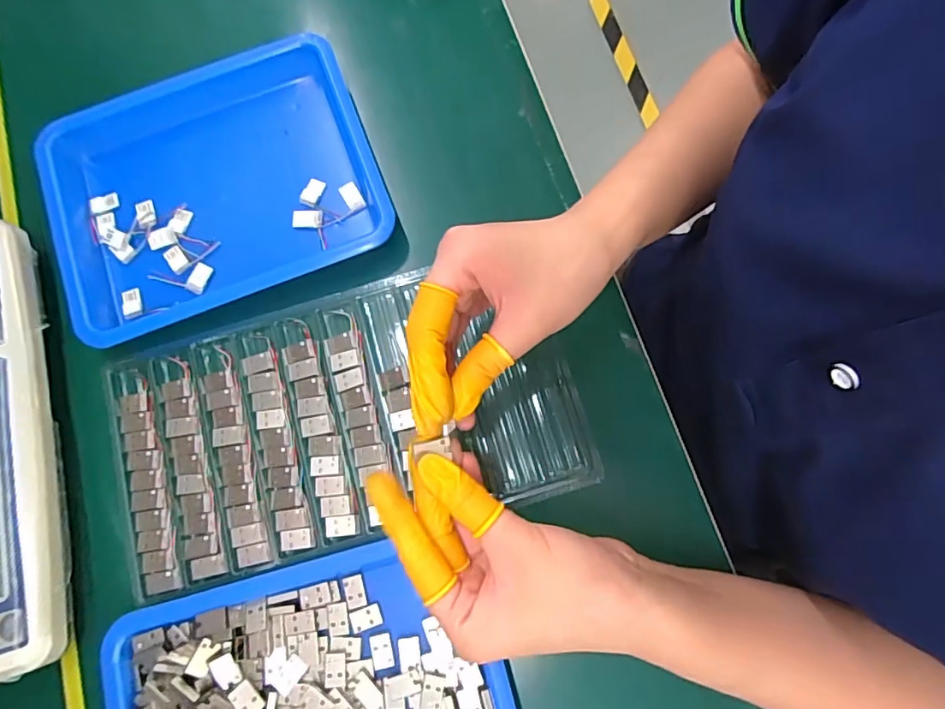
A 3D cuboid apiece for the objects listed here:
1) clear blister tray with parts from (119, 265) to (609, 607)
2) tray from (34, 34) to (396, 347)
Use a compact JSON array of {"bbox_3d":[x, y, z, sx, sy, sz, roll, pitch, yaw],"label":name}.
[{"bbox_3d":[-0.081,0.040,0.338,0.295,0.012,0.154,-14,78,-1],"label":"clear blister tray with parts"},{"bbox_3d":[-0.180,-0.112,0.362,0.223,0.027,0.168,-21,78,-3],"label":"tray"}]

